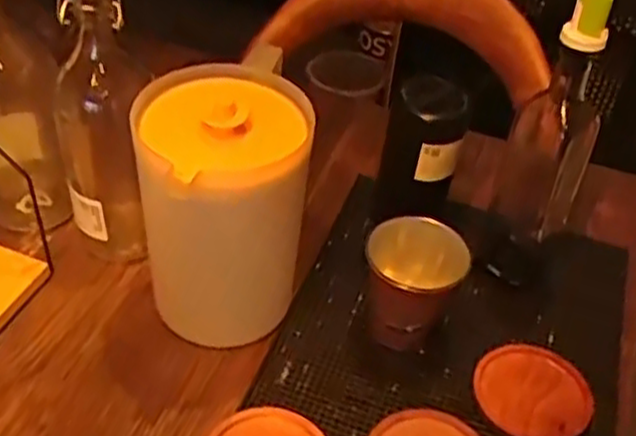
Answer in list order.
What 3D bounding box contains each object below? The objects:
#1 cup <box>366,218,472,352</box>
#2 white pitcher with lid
[{"bbox_3d":[0.086,0.055,0.687,0.088,0.098,0.077,11,43,6],"label":"cup"},{"bbox_3d":[-0.074,-0.016,0.648,0.124,0.226,0.161,5,43,-1],"label":"white pitcher with lid"}]

